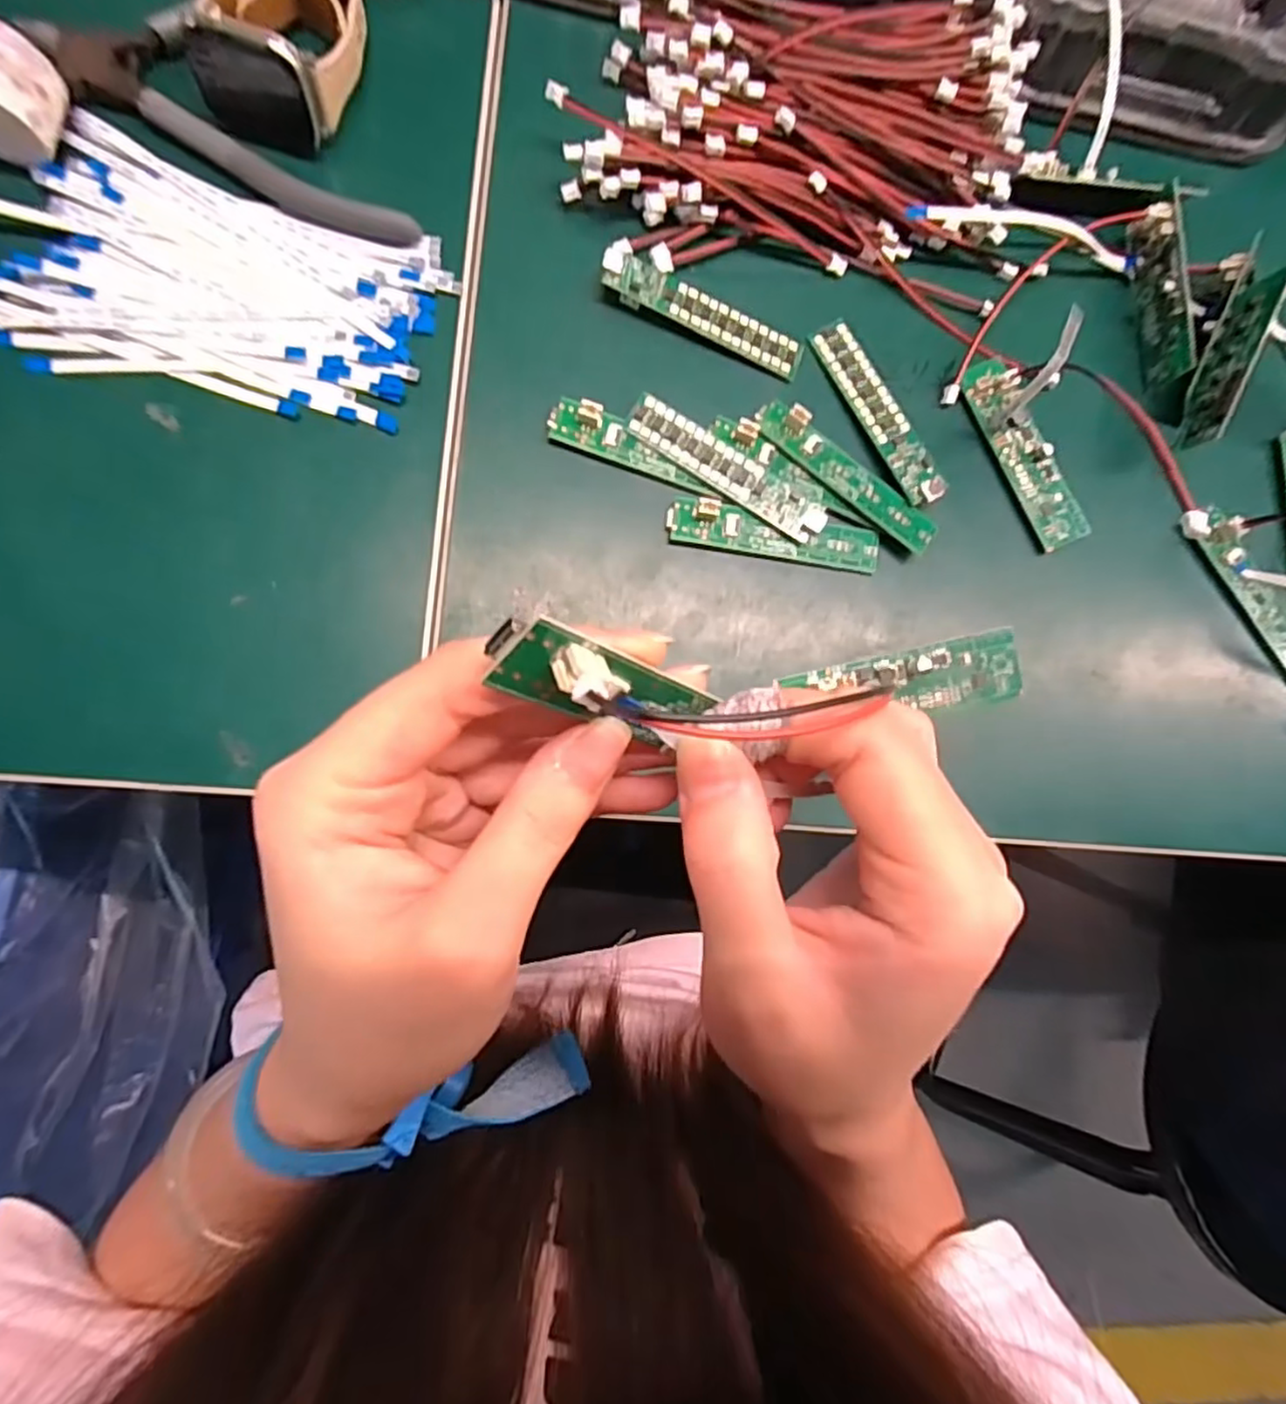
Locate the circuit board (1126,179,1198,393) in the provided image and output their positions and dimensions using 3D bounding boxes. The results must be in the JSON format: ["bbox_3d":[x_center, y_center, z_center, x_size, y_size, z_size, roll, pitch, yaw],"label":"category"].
[{"bbox_3d":[0.224,-0.178,0.301,0.010,0.023,0.079,-1,86,-9],"label":"circuit board"}]

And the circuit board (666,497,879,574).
[{"bbox_3d":[0.052,-0.065,0.271,0.084,0.005,0.018,8,85,-8],"label":"circuit board"}]

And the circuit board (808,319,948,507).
[{"bbox_3d":[0.095,-0.117,0.279,0.016,0.004,0.085,-29,83,-2],"label":"circuit board"}]

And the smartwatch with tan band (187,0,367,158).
[{"bbox_3d":[-0.130,-0.243,0.248,0.048,0.029,0.067,14,84,-7],"label":"smartwatch with tan band"}]

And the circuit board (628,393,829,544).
[{"bbox_3d":[0.033,-0.090,0.267,0.083,0.009,0.017,34,82,-5],"label":"circuit board"}]

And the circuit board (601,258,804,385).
[{"bbox_3d":[0.026,-0.154,0.275,0.081,0.009,0.019,24,83,-6],"label":"circuit board"}]

